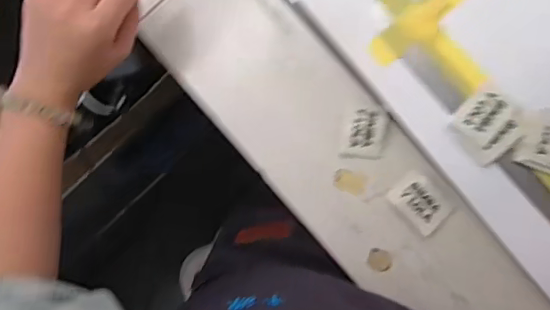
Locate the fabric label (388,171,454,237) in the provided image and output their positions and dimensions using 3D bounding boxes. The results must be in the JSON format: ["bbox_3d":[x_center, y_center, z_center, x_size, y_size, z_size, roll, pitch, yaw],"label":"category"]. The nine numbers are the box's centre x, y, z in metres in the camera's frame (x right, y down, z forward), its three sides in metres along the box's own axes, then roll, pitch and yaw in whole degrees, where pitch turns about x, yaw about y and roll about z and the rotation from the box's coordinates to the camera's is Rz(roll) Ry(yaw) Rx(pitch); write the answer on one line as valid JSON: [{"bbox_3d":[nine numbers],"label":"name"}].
[{"bbox_3d":[0.121,0.040,0.463,0.045,0.004,0.036,45,97,7],"label":"fabric label"}]

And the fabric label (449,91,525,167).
[{"bbox_3d":[0.168,-0.023,0.441,0.048,0.006,0.045,-41,85,3],"label":"fabric label"}]

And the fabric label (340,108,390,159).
[{"bbox_3d":[0.076,-0.017,0.468,0.032,0.005,0.043,12,89,5],"label":"fabric label"}]

